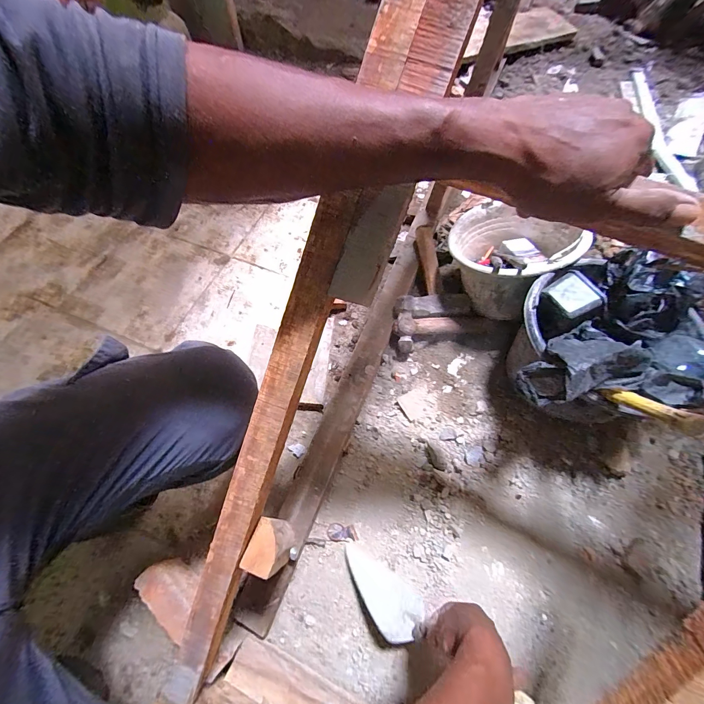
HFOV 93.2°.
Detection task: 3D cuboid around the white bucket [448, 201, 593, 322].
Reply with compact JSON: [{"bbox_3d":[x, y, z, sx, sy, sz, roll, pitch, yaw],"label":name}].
[{"bbox_3d":[0.312,-0.194,0.676,0.223,0.158,0.202,20,67,11],"label":"white bucket"}]

